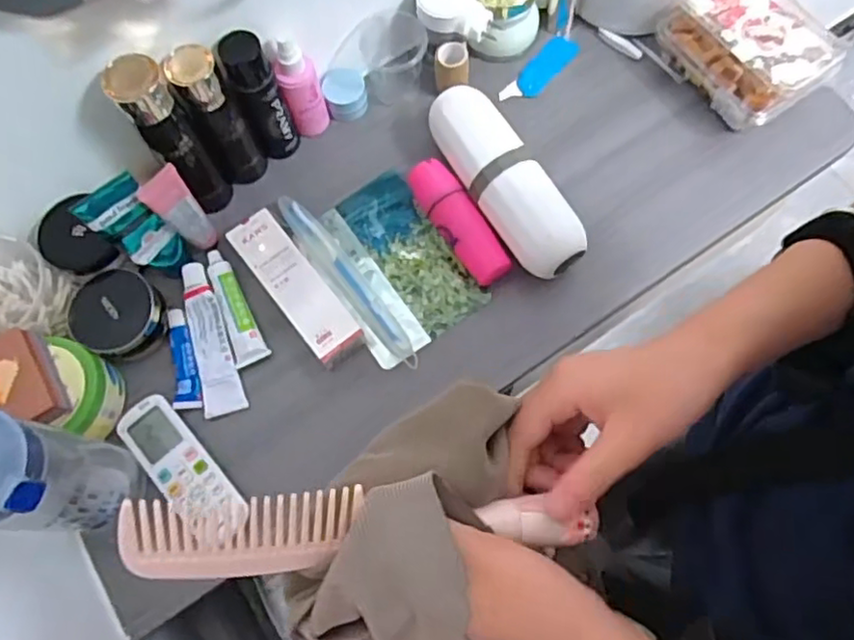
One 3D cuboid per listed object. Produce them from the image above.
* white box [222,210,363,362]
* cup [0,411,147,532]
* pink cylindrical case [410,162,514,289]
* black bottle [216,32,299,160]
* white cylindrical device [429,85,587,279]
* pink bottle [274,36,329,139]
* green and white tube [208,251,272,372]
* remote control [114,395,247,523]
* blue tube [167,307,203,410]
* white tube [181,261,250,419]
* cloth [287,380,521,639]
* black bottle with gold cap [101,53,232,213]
[{"bbox_3d":[-0.121,-0.031,0.607,0.048,0.029,0.161,-37,74,-10],"label":"white box"},{"bbox_3d":[-0.273,0.111,0.467,0.066,0.179,0.069,13,72,7],"label":"cup"},{"bbox_3d":[0.029,-0.089,0.610,0.037,0.039,0.127,-32,73,-8],"label":"pink cylindrical case"},{"bbox_3d":[-0.153,-0.204,0.603,0.040,0.128,0.042,-1,71,2],"label":"black bottle"},{"bbox_3d":[0.069,-0.126,0.607,0.062,0.066,0.198,-28,73,-7],"label":"white cylindrical device"},{"bbox_3d":[-0.120,-0.221,0.624,0.035,0.111,0.031,-18,72,-4],"label":"pink bottle"},{"bbox_3d":[-0.180,-0.013,0.609,0.030,0.019,0.116,-24,72,-6],"label":"green and white tube"},{"bbox_3d":[-0.209,0.124,0.557,0.048,0.022,0.134,-42,75,-11],"label":"remote control"},{"bbox_3d":[-0.221,0.035,0.597,0.024,0.010,0.093,-12,71,-2],"label":"blue tube"},{"bbox_3d":[-0.199,0.016,0.601,0.034,0.020,0.141,-17,72,-4],"label":"white tube"},{"bbox_3d":[-0.004,0.099,0.324,0.085,0.068,0.146,21,73,9],"label":"cloth"},{"bbox_3d":[-0.218,-0.154,0.571,0.041,0.181,0.034,-42,75,-11],"label":"black bottle with gold cap"}]

